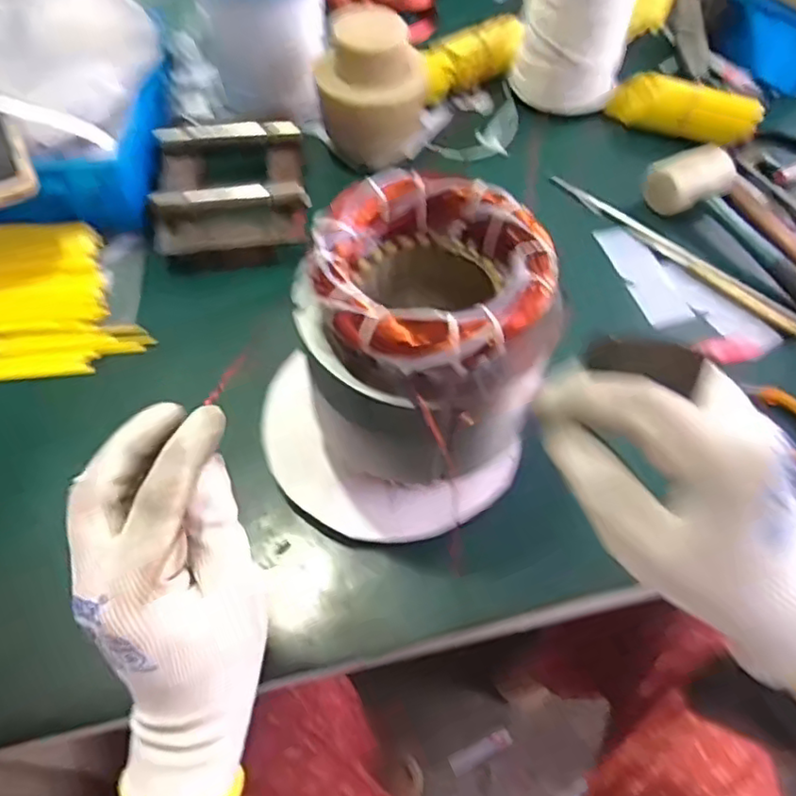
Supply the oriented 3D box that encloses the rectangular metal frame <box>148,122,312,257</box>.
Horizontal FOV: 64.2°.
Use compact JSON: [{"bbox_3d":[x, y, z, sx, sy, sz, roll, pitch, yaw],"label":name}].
[{"bbox_3d":[-0.161,-0.213,0.619,0.138,0.046,0.184,-8,59,-6],"label":"rectangular metal frame"}]

